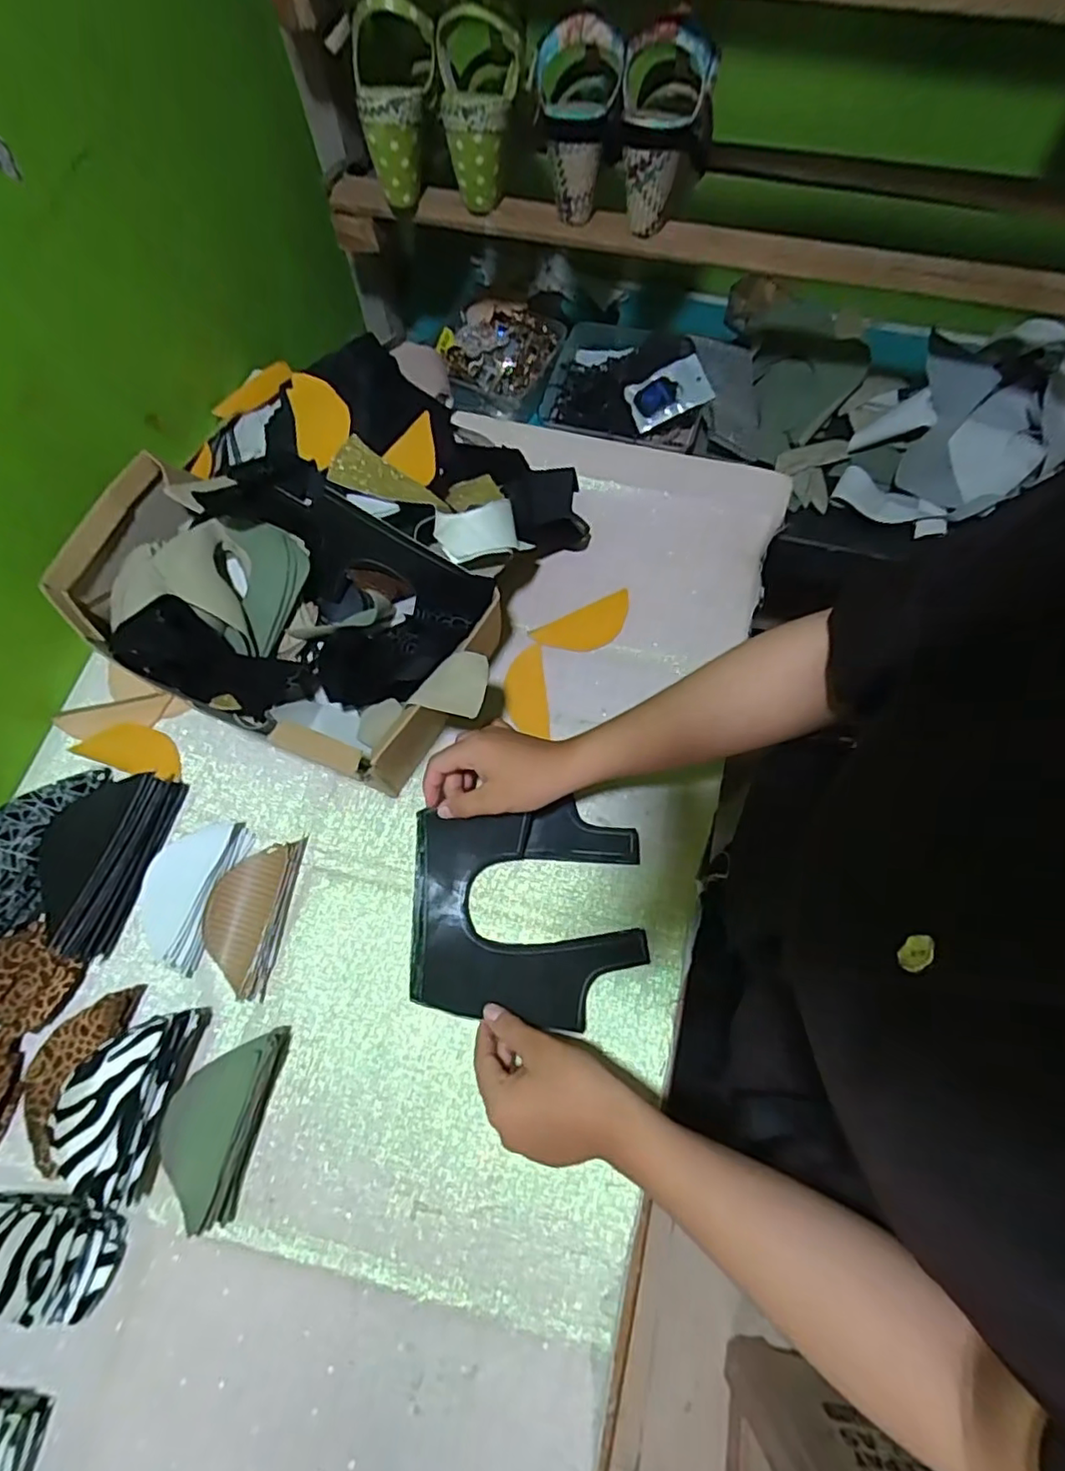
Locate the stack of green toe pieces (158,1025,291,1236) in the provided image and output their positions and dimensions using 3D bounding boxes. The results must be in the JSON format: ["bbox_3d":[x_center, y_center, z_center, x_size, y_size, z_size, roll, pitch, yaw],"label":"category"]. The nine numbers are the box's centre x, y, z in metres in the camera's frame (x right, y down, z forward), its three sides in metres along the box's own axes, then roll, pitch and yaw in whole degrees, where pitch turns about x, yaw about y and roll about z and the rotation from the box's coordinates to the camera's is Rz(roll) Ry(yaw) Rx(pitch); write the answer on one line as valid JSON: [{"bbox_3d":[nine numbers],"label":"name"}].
[{"bbox_3d":[-0.220,0.270,0.444,0.055,0.048,0.118,17,70,8],"label":"stack of green toe pieces"}]

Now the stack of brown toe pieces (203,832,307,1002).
[{"bbox_3d":[-0.229,0.143,0.508,0.059,0.024,0.122,9,69,5],"label":"stack of brown toe pieces"}]

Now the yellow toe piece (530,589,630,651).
[{"bbox_3d":[0.055,-0.106,0.612,0.105,0.005,0.043,-27,83,-14],"label":"yellow toe piece"}]

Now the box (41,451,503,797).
[{"bbox_3d":[-0.209,-0.088,0.543,0.357,0.132,0.185,25,71,11],"label":"box"}]

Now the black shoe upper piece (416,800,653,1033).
[{"bbox_3d":[-0.003,0.142,0.504,0.180,0.023,0.162,-1,68,-2],"label":"black shoe upper piece"}]

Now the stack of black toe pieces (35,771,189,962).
[{"bbox_3d":[-0.359,0.100,0.512,0.085,0.037,0.149,9,69,5],"label":"stack of black toe pieces"}]

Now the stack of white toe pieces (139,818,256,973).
[{"bbox_3d":[-0.280,0.125,0.511,0.060,0.029,0.119,10,69,5],"label":"stack of white toe pieces"}]

